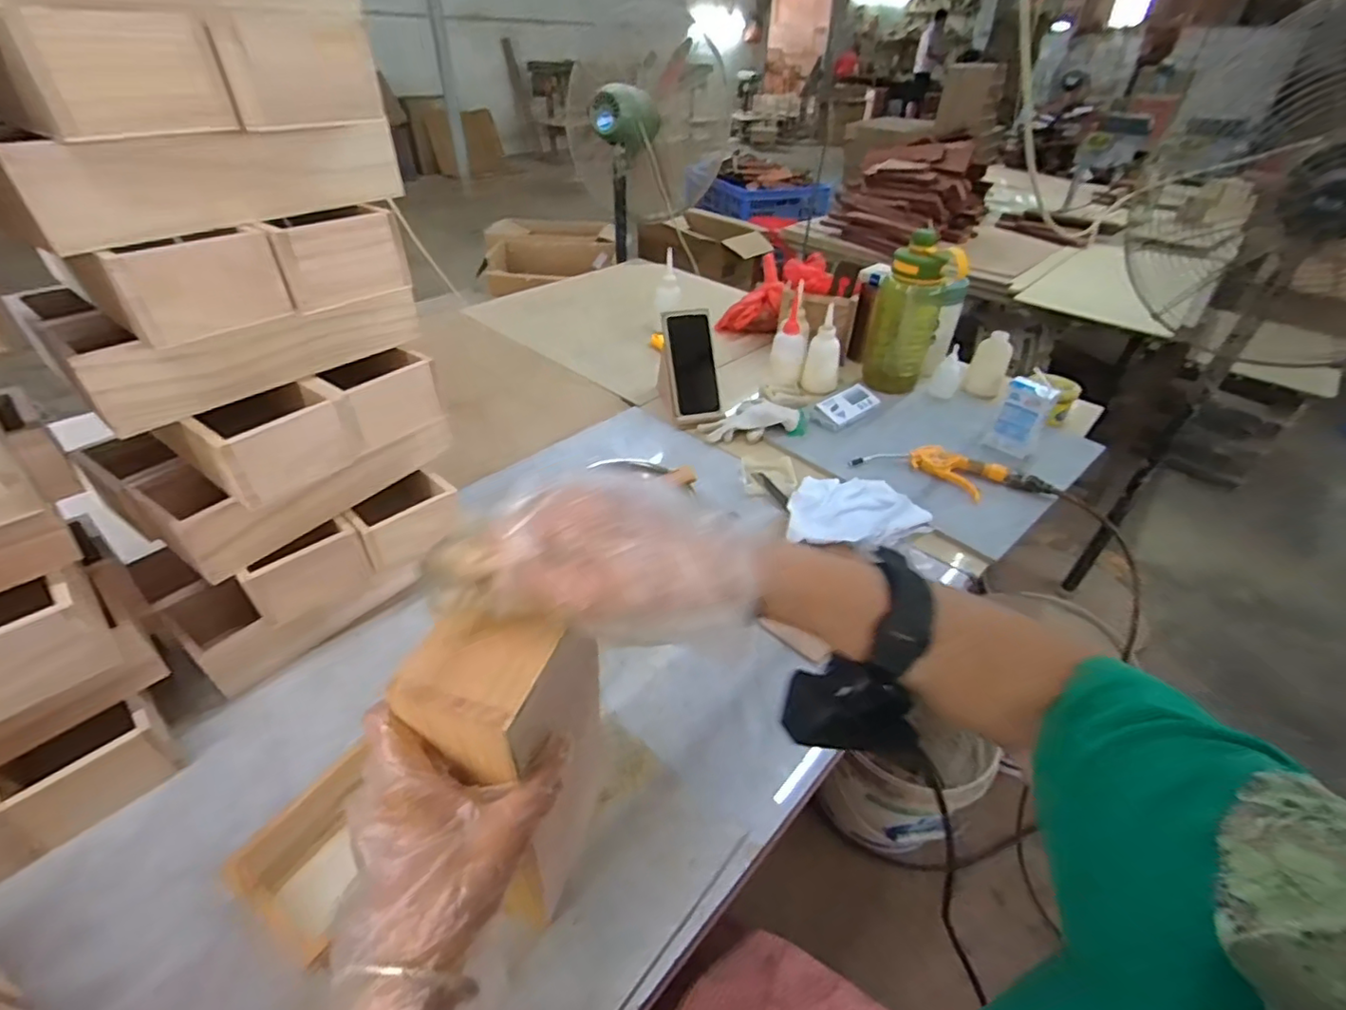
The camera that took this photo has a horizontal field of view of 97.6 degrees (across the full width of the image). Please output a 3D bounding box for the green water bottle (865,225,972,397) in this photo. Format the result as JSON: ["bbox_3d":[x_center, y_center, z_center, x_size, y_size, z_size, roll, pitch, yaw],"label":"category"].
[{"bbox_3d":[0.409,-0.323,1.026,0.115,0.249,0.122,12,40,12],"label":"green water bottle"}]

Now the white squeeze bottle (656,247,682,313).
[{"bbox_3d":[-0.009,-0.465,1.235,0.057,0.109,0.055,-16,42,-21],"label":"white squeeze bottle"}]

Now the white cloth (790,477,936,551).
[{"bbox_3d":[0.238,0.004,0.789,0.190,0.025,0.145,-7,40,-10],"label":"white cloth"}]

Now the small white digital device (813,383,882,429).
[{"bbox_3d":[0.300,-0.173,1.000,0.129,0.028,0.054,-27,48,-31],"label":"small white digital device"}]

